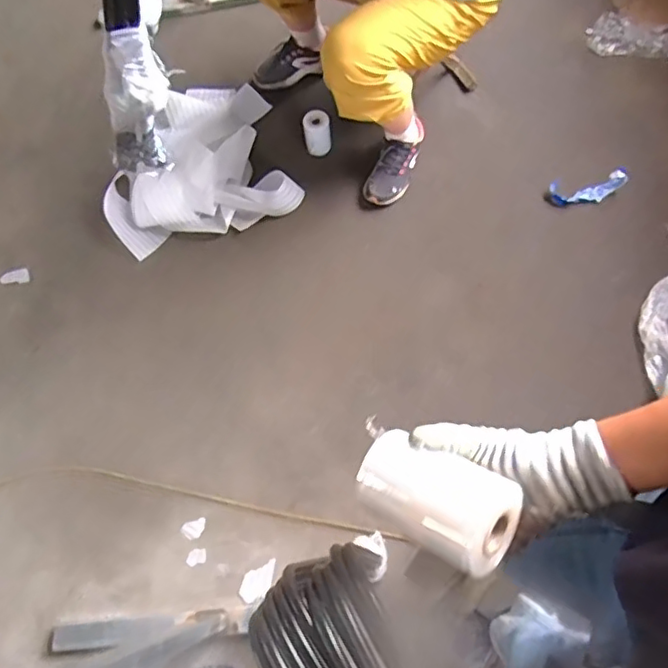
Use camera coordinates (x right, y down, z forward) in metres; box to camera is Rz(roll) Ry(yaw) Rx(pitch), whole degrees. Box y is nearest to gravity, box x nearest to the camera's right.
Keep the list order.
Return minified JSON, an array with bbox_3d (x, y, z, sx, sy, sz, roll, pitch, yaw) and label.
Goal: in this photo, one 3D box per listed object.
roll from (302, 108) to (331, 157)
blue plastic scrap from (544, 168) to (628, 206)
[{"bbox_3d":[-0.047,-0.548,1.600,0.070,0.109,0.075,-1,69,3],"label":"roll"},{"bbox_3d":[0.660,-0.378,1.529,0.176,0.087,0.050,-12,69,-1],"label":"blue plastic scrap"}]

